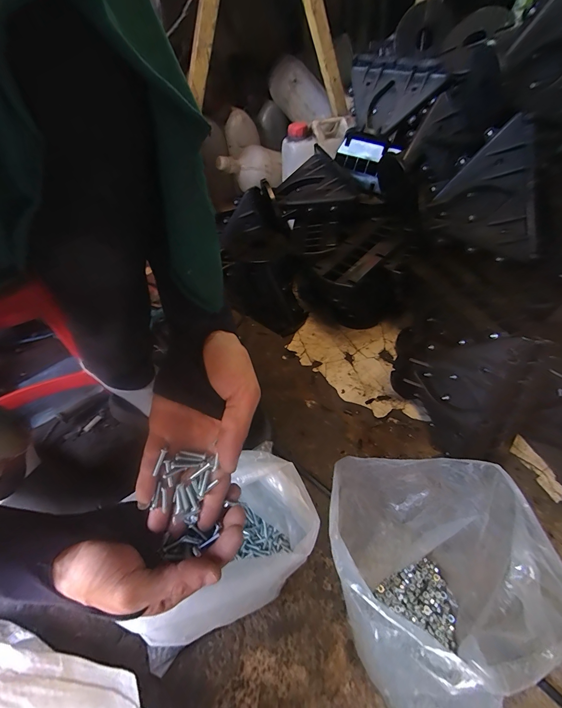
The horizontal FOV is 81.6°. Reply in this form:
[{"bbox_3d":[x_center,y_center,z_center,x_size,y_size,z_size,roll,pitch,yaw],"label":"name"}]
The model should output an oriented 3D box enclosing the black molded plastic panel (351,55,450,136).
[{"bbox_3d":[0.222,-0.561,0.695,0.200,0.152,0.040,46,24,18],"label":"black molded plastic panel"}]

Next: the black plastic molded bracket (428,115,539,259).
[{"bbox_3d":[0.327,-0.248,0.534,0.034,0.190,0.138,-35,26,-34],"label":"black plastic molded bracket"}]

